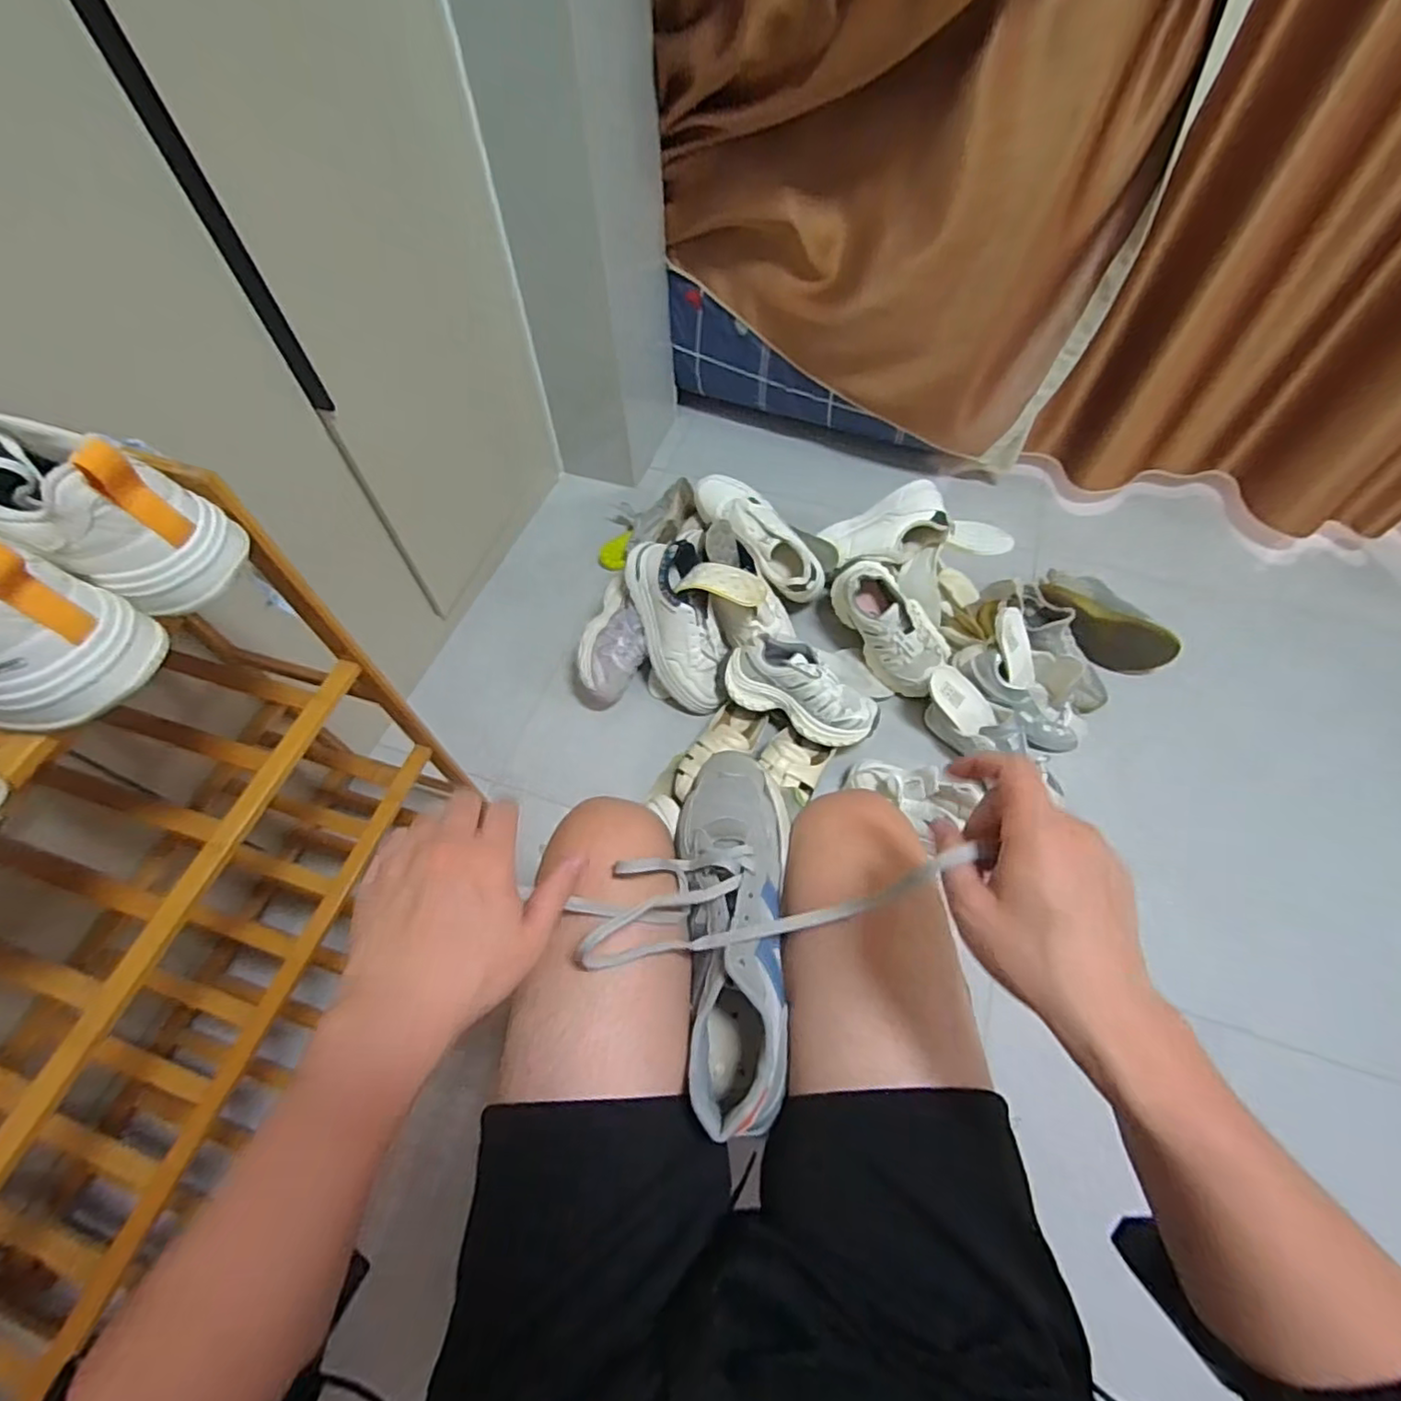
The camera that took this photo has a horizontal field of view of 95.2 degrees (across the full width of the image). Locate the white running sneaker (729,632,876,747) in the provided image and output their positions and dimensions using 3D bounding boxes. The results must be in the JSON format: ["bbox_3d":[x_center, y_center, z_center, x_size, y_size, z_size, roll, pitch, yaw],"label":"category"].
[{"bbox_3d":[0.164,-0.021,1.029,0.244,0.093,0.124,28,64,17],"label":"white running sneaker"}]

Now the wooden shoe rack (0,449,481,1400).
[{"bbox_3d":[-0.588,0.293,0.592,0.284,0.646,0.775,16,61,11],"label":"wooden shoe rack"}]

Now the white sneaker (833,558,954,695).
[{"bbox_3d":[0.332,-0.136,1.112,0.107,0.123,0.260,-31,82,-15],"label":"white sneaker"}]

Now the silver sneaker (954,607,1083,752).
[{"bbox_3d":[0.531,-0.030,1.032,0.223,0.153,0.120,38,67,21],"label":"silver sneaker"}]

